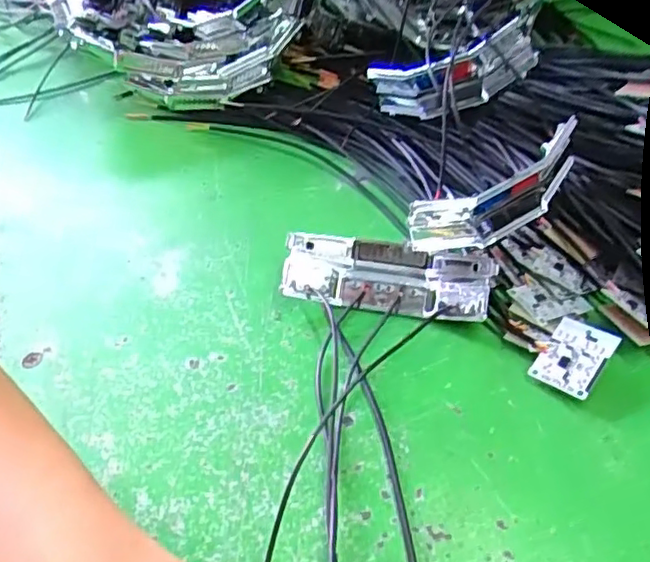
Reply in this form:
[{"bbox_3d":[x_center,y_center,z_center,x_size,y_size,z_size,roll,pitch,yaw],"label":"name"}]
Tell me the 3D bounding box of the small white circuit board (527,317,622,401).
[{"bbox_3d":[0.105,0.032,0.268,0.024,0.004,0.032,28,70,33],"label":"small white circuit board"}]

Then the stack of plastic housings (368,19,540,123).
[{"bbox_3d":[0.071,-0.118,0.371,0.094,0.037,0.021,-6,38,38],"label":"stack of plastic housings"}]

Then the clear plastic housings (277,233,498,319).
[{"bbox_3d":[0.030,-0.002,0.306,0.096,0.018,0.038,6,45,14],"label":"clear plastic housings"}]

